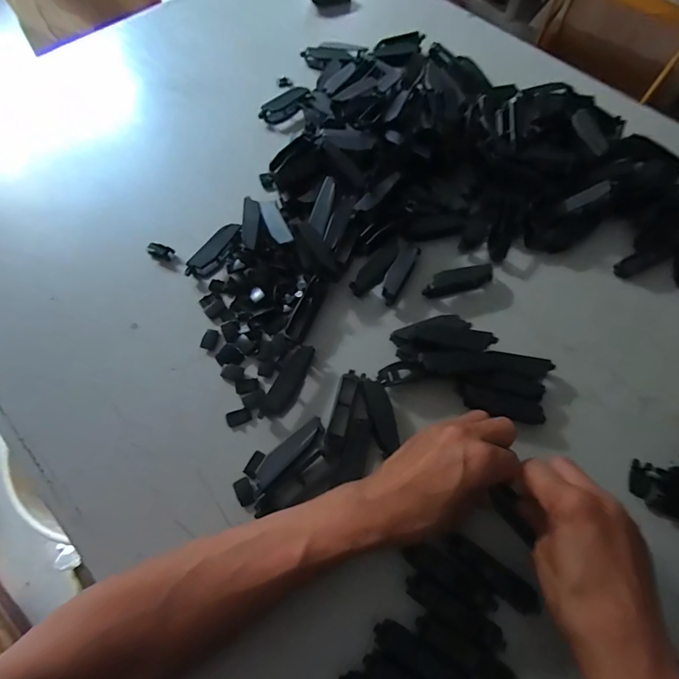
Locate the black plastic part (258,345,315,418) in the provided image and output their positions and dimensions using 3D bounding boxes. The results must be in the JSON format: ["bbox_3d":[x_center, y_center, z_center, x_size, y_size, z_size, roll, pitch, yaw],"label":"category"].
[{"bbox_3d":[-0.043,0.037,0.343,0.020,0.021,0.071,27,68,10],"label":"black plastic part"}]

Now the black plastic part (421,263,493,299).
[{"bbox_3d":[0.118,-0.058,0.388,0.071,0.016,0.018,-12,67,-6],"label":"black plastic part"}]

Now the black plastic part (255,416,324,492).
[{"bbox_3d":[-0.041,0.091,0.319,0.069,0.011,0.018,-40,73,-17],"label":"black plastic part"}]

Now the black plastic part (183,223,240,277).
[{"bbox_3d":[-0.124,-0.088,0.393,0.021,0.015,0.069,27,68,10],"label":"black plastic part"}]

